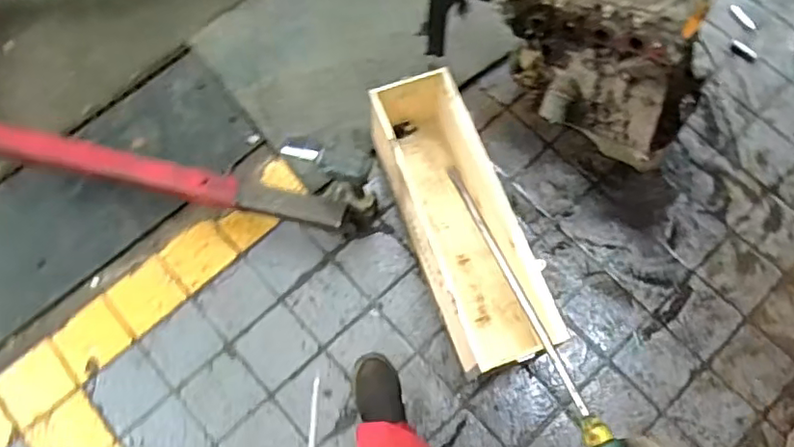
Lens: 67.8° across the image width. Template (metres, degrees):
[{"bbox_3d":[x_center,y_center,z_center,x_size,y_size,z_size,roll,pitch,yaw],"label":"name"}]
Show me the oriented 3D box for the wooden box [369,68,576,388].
[{"bbox_3d":[0.127,-0.021,1.345,0.203,0.243,0.663,-20,72,-6],"label":"wooden box"}]

